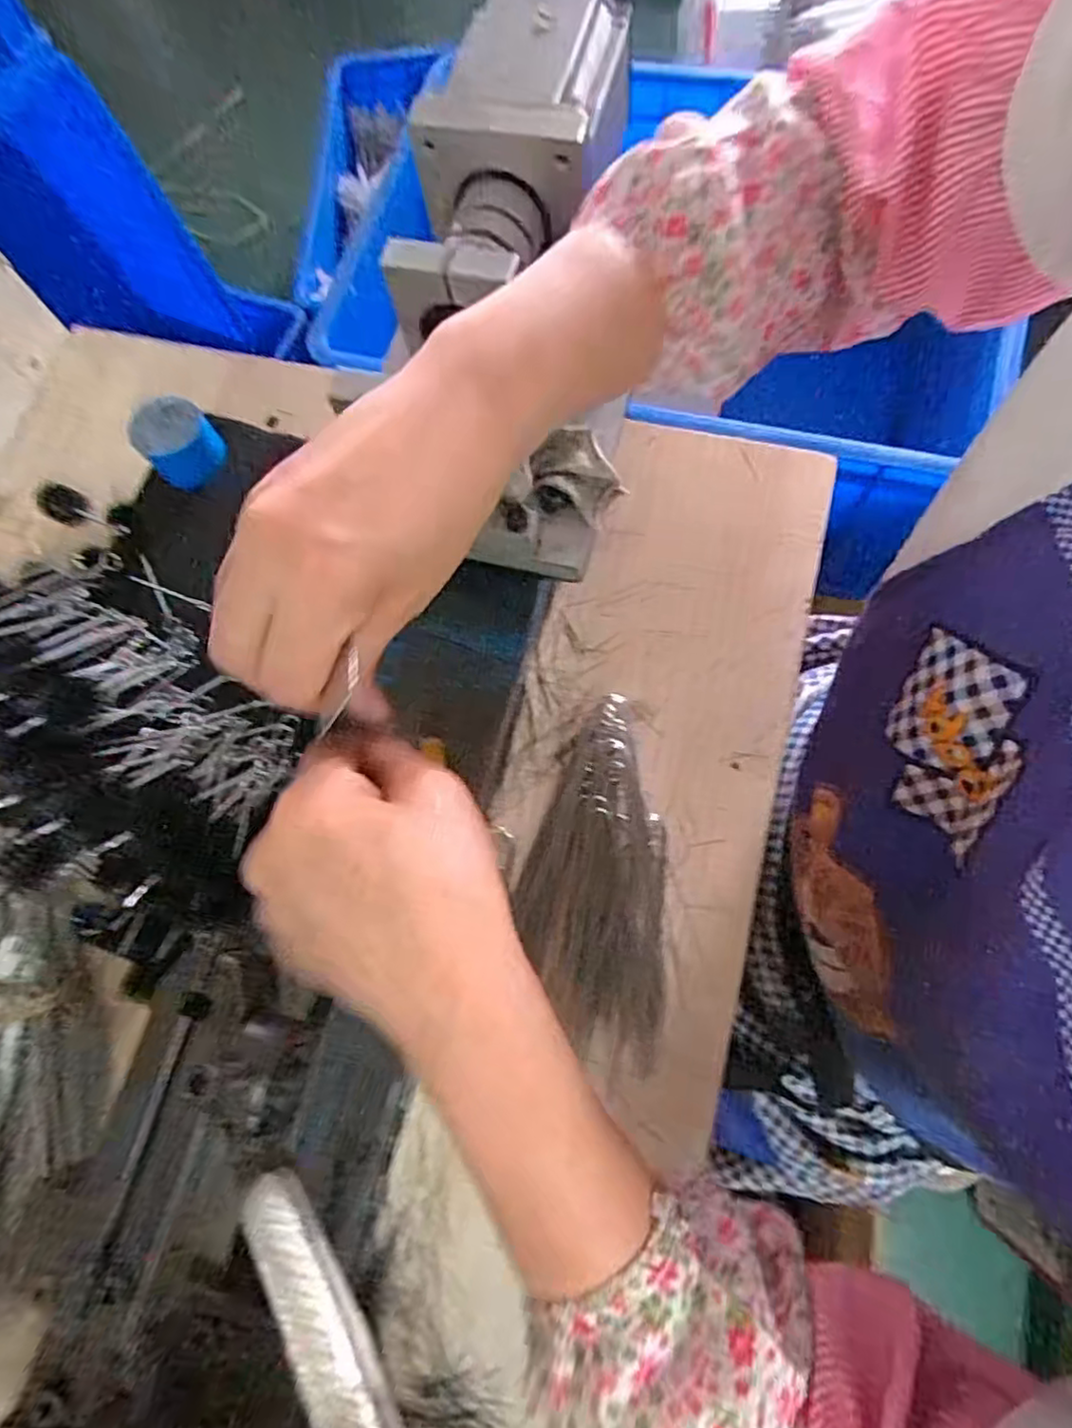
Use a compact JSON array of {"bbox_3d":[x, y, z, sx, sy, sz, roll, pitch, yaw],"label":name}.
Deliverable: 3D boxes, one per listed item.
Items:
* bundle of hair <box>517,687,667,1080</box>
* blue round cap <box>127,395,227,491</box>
[{"bbox_3d":[0.034,0.088,0.384,0.080,0.017,0.192,2,75,7],"label":"bundle of hair"},{"bbox_3d":[-0.249,-0.190,0.466,0.050,0.040,0.043,-34,75,-6],"label":"blue round cap"}]

